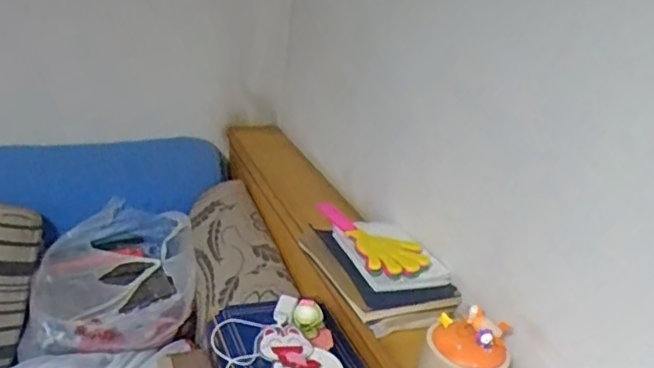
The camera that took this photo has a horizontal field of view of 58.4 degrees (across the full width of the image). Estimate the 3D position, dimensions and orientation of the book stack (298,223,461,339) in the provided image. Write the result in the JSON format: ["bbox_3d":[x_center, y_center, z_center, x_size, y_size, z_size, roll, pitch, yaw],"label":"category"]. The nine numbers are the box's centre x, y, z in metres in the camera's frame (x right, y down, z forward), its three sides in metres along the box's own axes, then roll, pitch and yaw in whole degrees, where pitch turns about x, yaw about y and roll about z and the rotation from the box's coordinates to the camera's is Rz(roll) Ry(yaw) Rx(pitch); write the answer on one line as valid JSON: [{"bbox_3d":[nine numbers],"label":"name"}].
[{"bbox_3d":[0.091,0.143,0.990,0.197,0.057,0.279,-7,25,-25],"label":"book stack"}]

